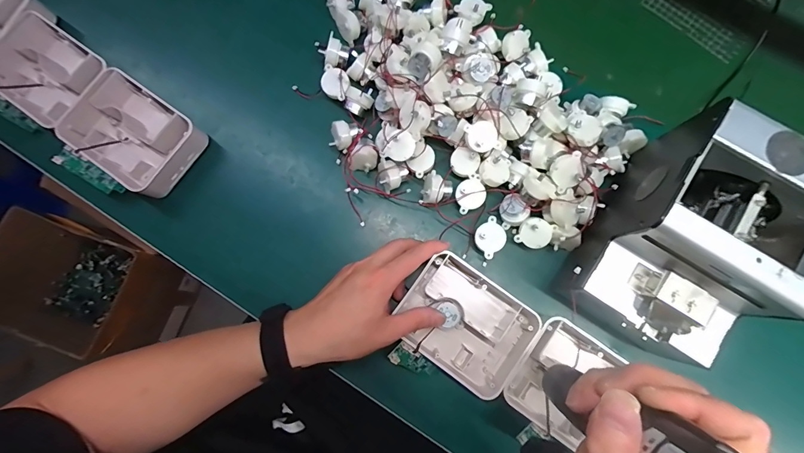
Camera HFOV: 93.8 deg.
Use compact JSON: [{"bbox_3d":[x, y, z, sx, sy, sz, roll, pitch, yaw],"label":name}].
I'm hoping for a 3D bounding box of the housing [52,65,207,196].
[{"bbox_3d":[-0.303,-0.103,0.428,0.131,0.041,0.100,34,81,6],"label":"housing"}]

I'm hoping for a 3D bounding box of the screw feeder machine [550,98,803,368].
[{"bbox_3d":[0.257,0.024,0.342,0.128,0.154,0.180,33,80,6],"label":"screw feeder machine"}]

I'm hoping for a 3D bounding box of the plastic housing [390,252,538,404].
[{"bbox_3d":[0.065,0.100,0.390,0.128,0.046,0.100,35,81,6],"label":"plastic housing"}]

